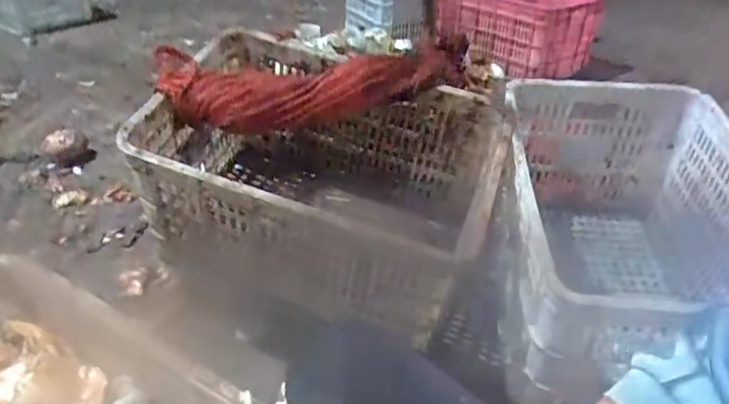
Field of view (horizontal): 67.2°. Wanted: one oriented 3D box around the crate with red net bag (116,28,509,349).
[{"bbox_3d":[-0.050,-0.027,0.913,0.526,0.358,0.374,8,34,9],"label":"crate with red net bag"}]

